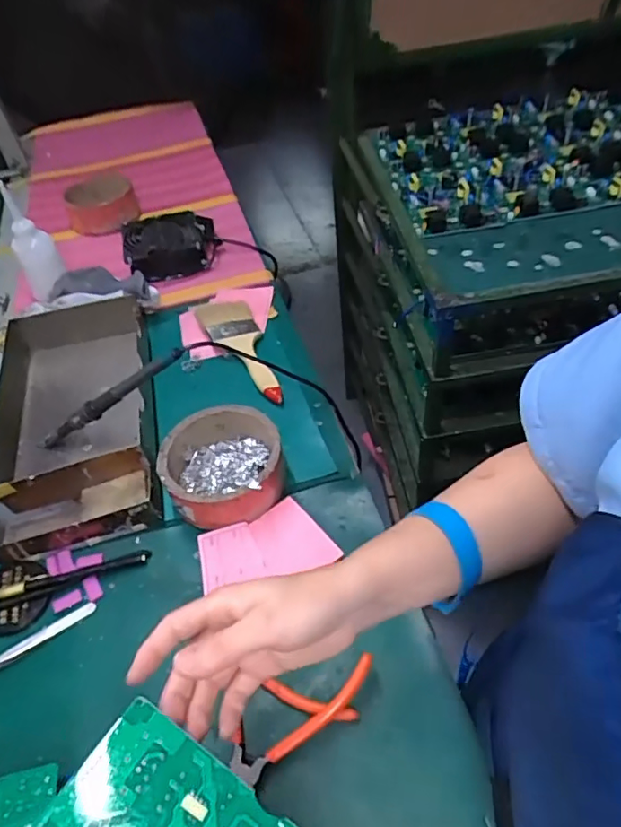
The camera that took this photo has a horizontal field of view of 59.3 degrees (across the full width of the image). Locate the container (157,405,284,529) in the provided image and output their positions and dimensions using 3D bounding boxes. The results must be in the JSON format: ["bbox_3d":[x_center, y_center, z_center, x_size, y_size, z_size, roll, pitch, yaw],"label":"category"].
[{"bbox_3d":[-0.089,0.055,0.563,0.117,0.052,0.116,-3,49,4],"label":"container"}]

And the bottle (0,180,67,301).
[{"bbox_3d":[-0.404,-0.241,0.794,0.058,0.150,0.053,-26,51,-16],"label":"bottle"}]

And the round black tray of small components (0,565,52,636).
[{"bbox_3d":[-0.281,0.173,0.509,0.068,0.012,0.063,-3,49,4],"label":"round black tray of small components"}]

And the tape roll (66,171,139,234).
[{"bbox_3d":[-0.372,-0.382,0.988,0.118,0.063,0.130,-11,49,-3],"label":"tape roll"}]

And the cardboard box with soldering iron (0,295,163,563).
[{"bbox_3d":[-0.271,-0.002,0.628,0.173,0.065,0.328,-13,49,-5],"label":"cardboard box with soldering iron"}]

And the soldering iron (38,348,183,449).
[{"bbox_3d":[-0.219,-0.014,0.597,0.207,0.022,0.018,-31,47,16],"label":"soldering iron"}]

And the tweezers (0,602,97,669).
[{"bbox_3d":[-0.246,0.204,0.487,0.112,0.006,0.011,-30,52,-19],"label":"tweezers"}]

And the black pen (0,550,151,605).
[{"bbox_3d":[-0.233,0.156,0.516,0.158,0.016,0.016,-16,49,-7],"label":"black pen"}]

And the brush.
[{"bbox_3d":[-0.089,-0.085,0.706,0.069,0.026,0.195,-20,50,-11],"label":"brush"}]

